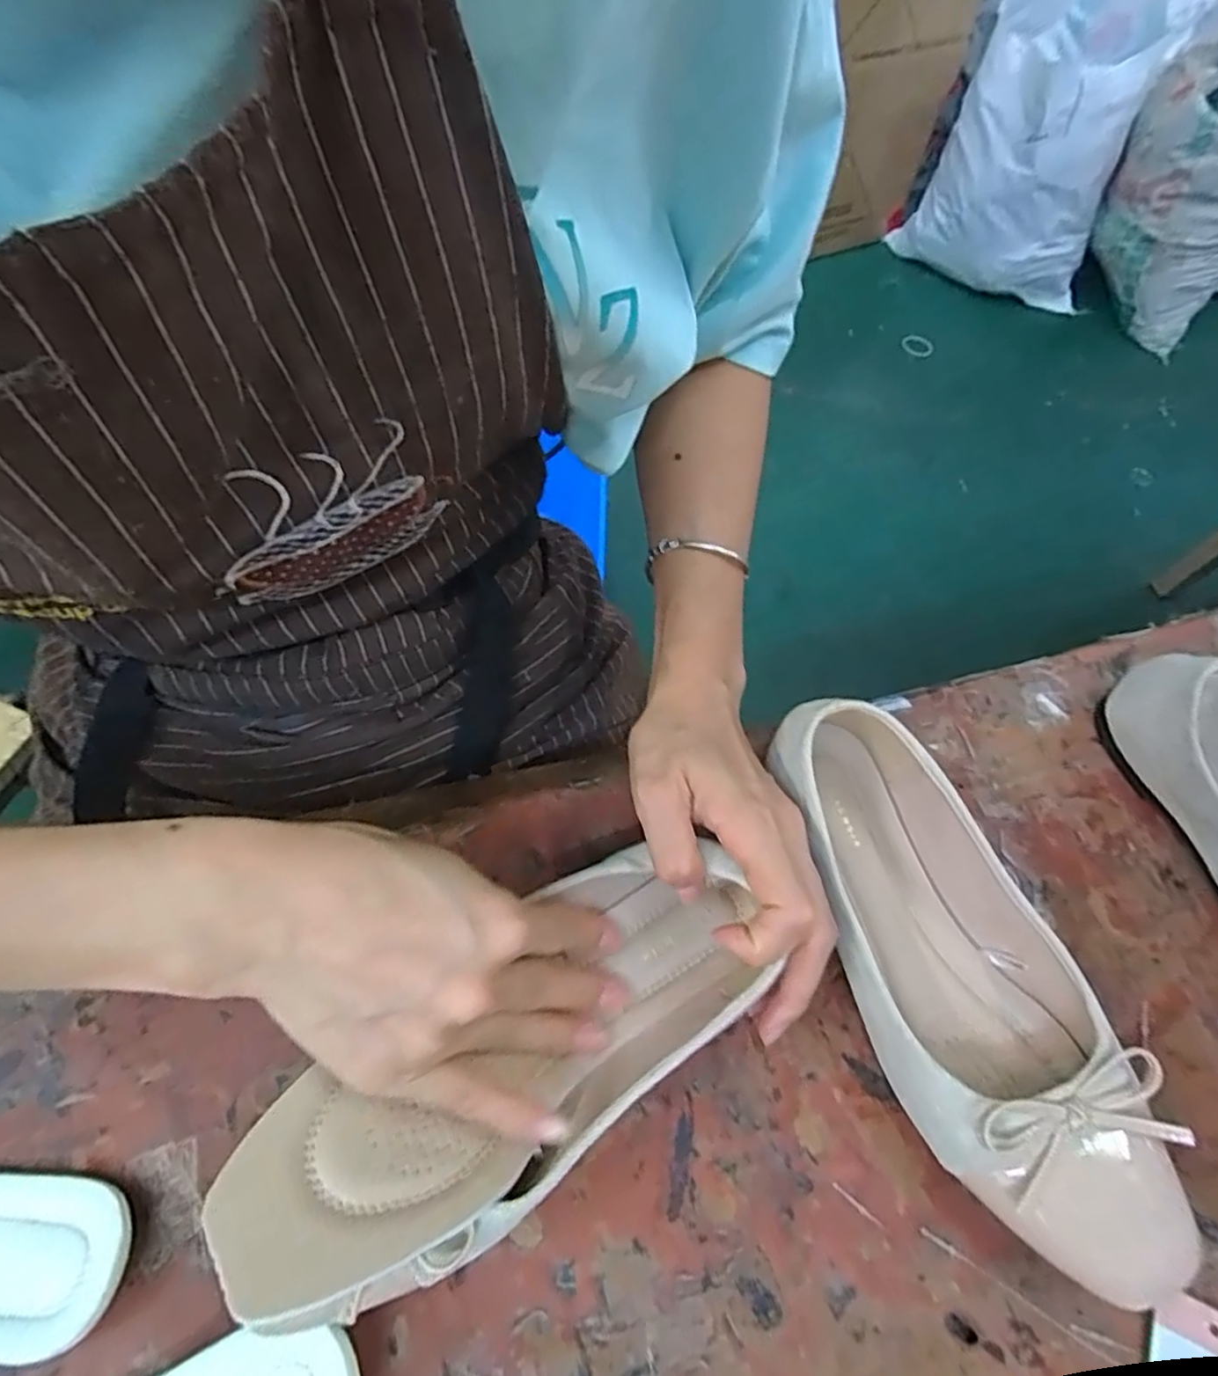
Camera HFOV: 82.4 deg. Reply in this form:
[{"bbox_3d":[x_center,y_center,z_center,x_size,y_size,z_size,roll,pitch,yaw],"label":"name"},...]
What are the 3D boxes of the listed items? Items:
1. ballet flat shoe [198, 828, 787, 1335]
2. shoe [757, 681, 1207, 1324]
[{"bbox_3d":[-0.027,0.128,0.256,0.213,0.064,0.080,-25,64,-34],"label":"ballet flat shoe"},{"bbox_3d":[0.142,0.115,0.288,0.082,0.059,0.232,-18,64,-12],"label":"shoe"}]

